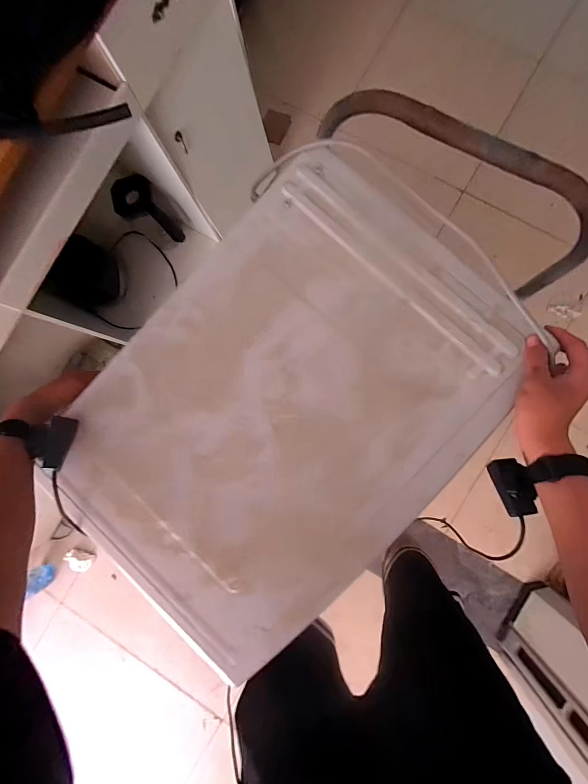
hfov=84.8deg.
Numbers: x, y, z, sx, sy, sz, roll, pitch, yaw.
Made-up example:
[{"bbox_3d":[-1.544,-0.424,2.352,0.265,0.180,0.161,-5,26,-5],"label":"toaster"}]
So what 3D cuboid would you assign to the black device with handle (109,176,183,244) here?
[{"bbox_3d":[-0.505,-0.616,1.124,0.137,0.050,0.242,-39,130,5],"label":"black device with handle"}]

